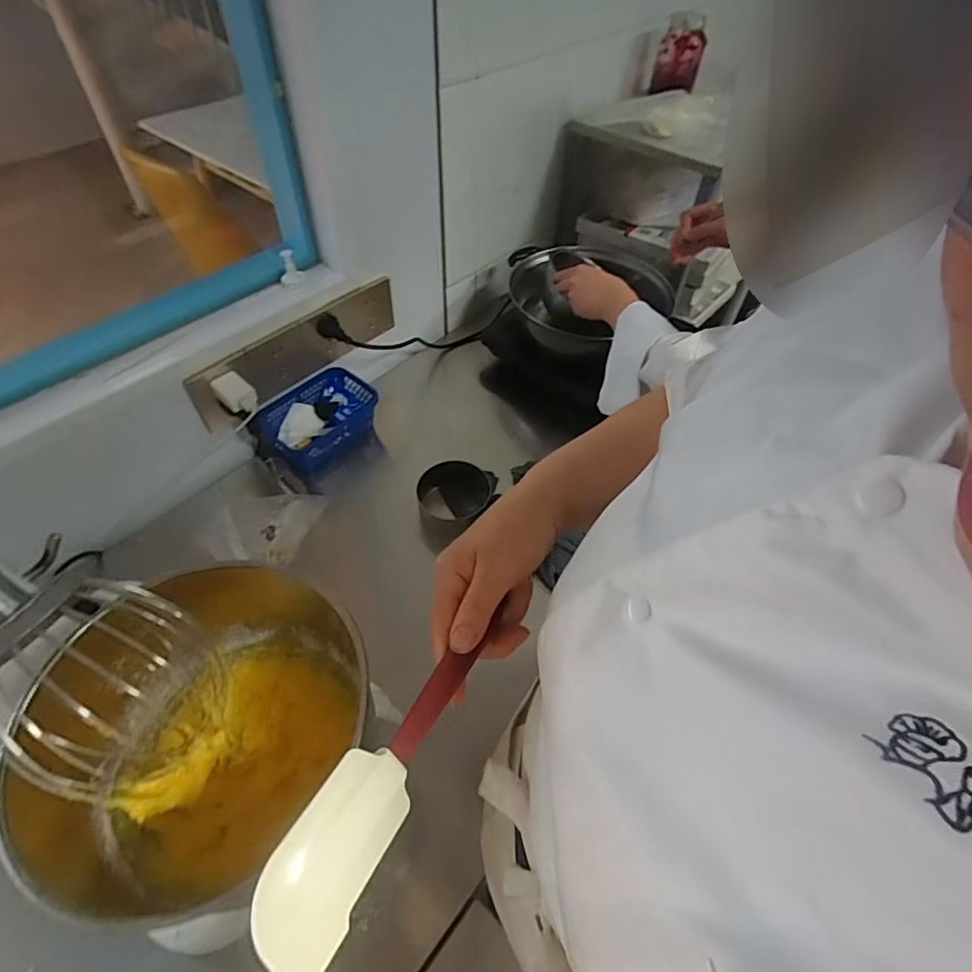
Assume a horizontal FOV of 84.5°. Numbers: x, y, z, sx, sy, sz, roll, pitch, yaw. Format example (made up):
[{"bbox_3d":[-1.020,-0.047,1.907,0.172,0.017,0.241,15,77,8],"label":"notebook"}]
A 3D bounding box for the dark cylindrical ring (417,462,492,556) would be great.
[{"bbox_3d":[-0.047,0.027,0.753,0.103,0.060,0.109,8,51,3],"label":"dark cylindrical ring"}]

